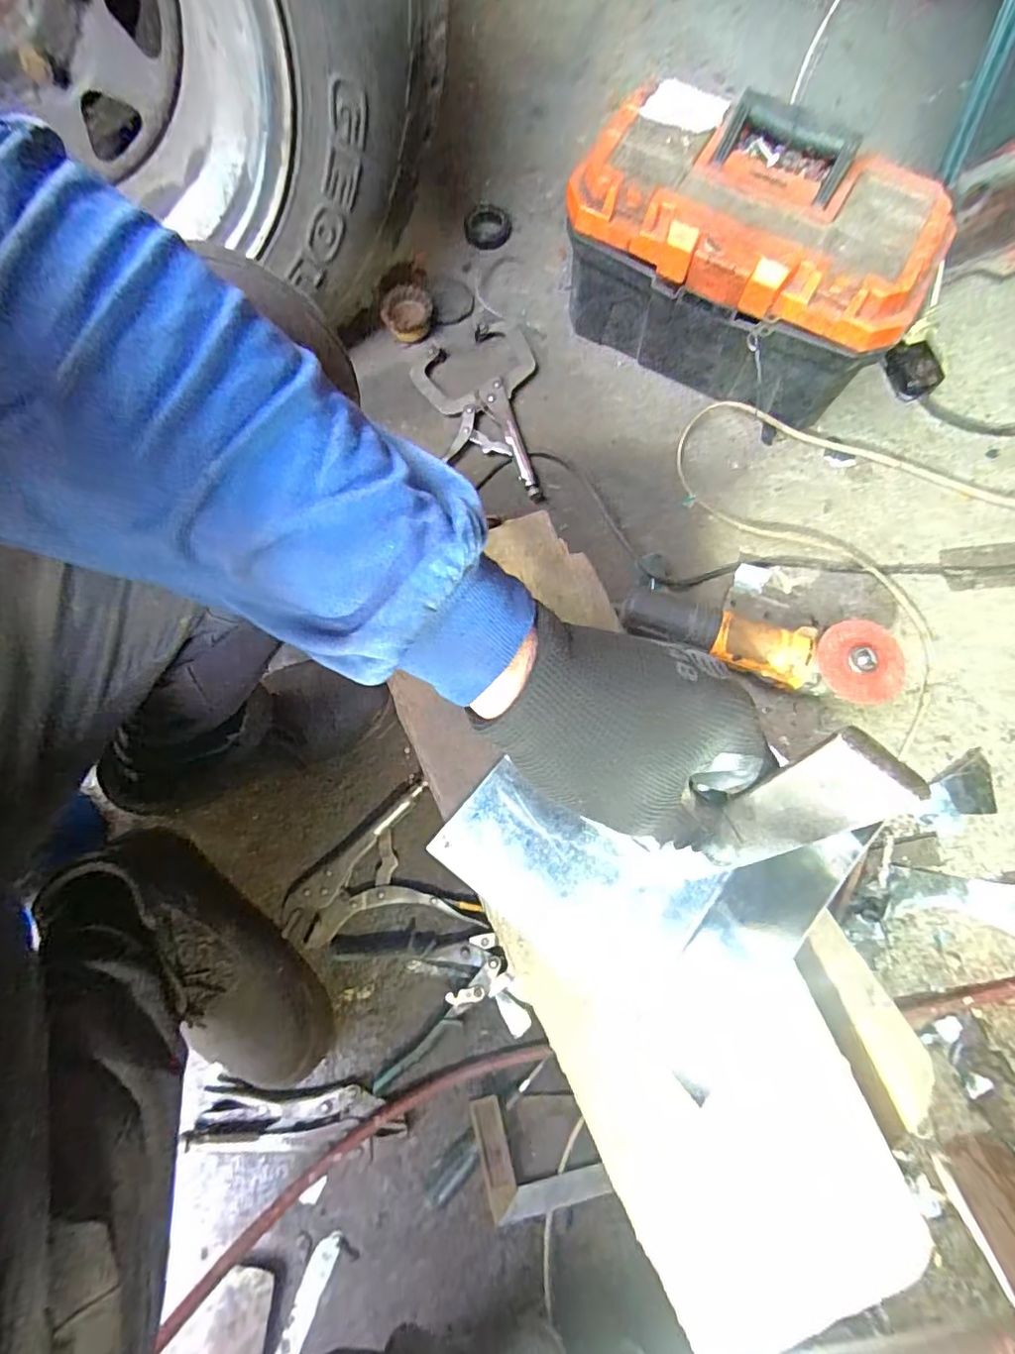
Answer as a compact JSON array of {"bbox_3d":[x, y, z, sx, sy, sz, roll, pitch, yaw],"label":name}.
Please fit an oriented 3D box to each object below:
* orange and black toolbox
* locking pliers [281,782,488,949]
[{"bbox_3d":[0.262,-0.468,0.668,0.357,0.209,0.187,27,78,6],"label":"orange and black toolbox"},{"bbox_3d":[-0.147,0.222,0.600,0.188,0.022,0.148,-22,77,-5],"label":"locking pliers"}]

